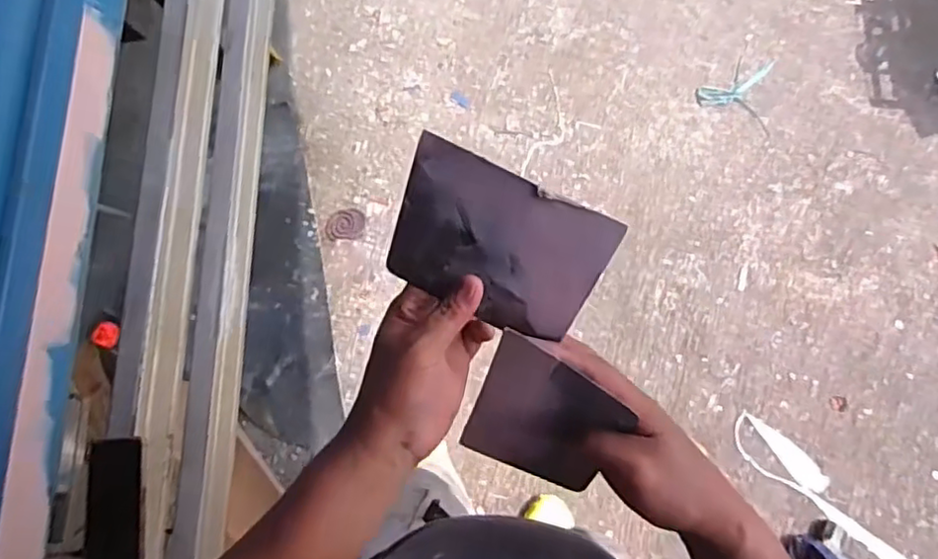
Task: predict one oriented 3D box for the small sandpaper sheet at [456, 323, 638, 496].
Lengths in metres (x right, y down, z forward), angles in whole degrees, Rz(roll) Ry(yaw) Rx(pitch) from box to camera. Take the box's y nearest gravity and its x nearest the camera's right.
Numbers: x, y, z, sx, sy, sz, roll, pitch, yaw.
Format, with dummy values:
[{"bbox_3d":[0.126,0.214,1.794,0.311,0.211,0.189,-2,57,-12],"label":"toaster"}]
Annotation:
[{"bbox_3d":[0.050,0.098,0.441,0.094,0.130,0.006,28,44,12],"label":"small sandpaper sheet"}]

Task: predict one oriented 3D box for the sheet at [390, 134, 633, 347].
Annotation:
[{"bbox_3d":[0.016,-0.022,0.414,0.136,0.004,0.093,27,108,11],"label":"sheet"}]

